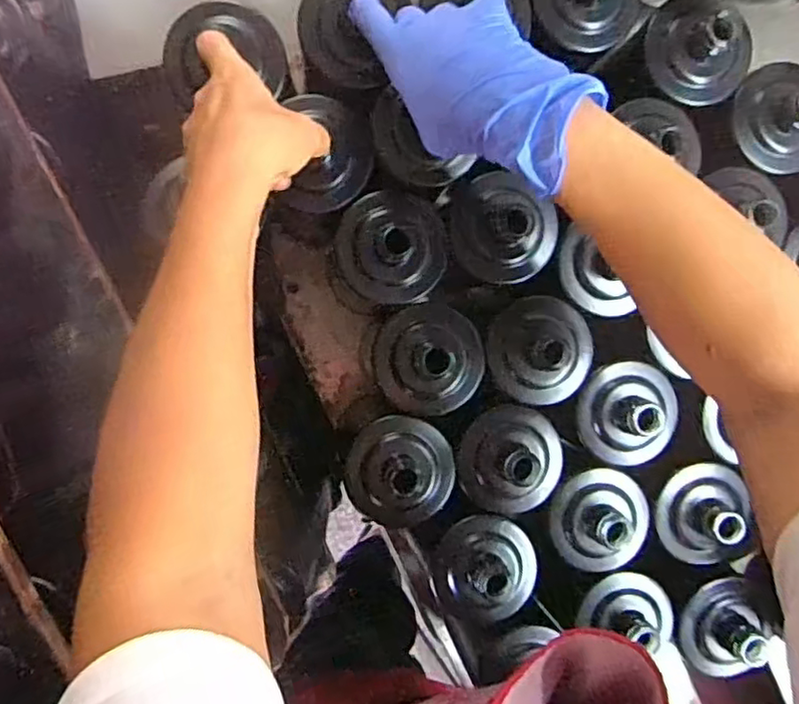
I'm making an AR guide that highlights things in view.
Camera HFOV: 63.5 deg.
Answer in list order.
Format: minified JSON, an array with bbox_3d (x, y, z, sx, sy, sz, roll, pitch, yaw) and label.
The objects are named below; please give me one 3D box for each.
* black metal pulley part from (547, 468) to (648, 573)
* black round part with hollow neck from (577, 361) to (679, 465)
[{"bbox_3d":[0.148,0.124,0.468,0.070,0.027,0.071,-11,95,0],"label":"black metal pulley part"},{"bbox_3d":[0.168,0.047,0.464,0.073,0.037,0.072,0,95,0],"label":"black round part with hollow neck"}]

